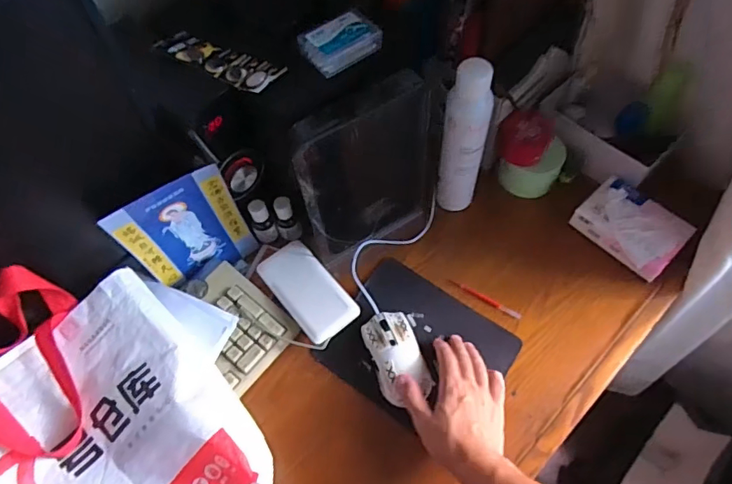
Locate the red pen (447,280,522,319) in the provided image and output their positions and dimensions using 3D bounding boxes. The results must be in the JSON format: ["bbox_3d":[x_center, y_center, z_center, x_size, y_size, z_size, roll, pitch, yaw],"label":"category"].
[{"bbox_3d":[0.163,0.077,0.674,0.107,0.005,0.009,29,66,19],"label":"red pen"}]

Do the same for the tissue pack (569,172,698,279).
[{"bbox_3d":[0.368,-0.022,0.683,0.097,0.049,0.134,-41,66,-18],"label":"tissue pack"}]

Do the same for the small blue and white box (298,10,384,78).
[{"bbox_3d":[-0.029,-0.233,0.566,0.084,0.029,0.054,-35,64,-15],"label":"small blue and white box"}]

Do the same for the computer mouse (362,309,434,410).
[{"bbox_3d":[0.039,0.141,0.616,0.065,0.031,0.113,-18,61,-6],"label":"computer mouse"}]

